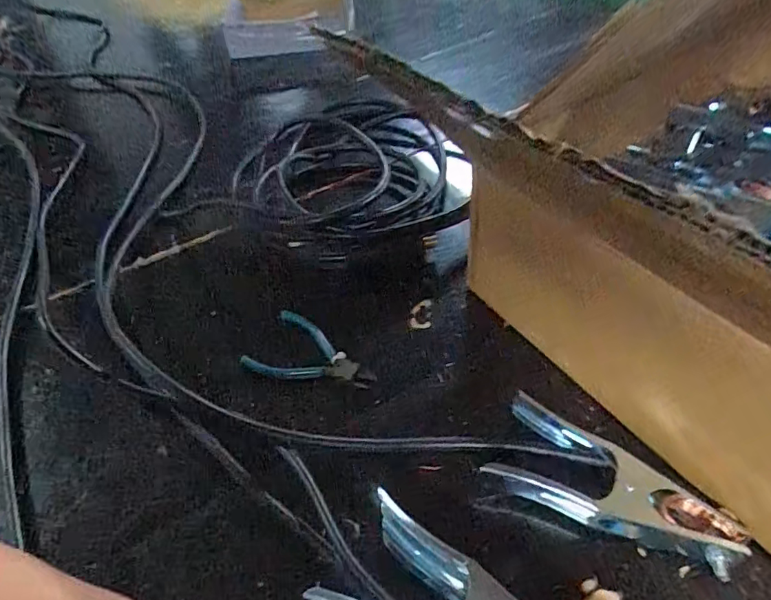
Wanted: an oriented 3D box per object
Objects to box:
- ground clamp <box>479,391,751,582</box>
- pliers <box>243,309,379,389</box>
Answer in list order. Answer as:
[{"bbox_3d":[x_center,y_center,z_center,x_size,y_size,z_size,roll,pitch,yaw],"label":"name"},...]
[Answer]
[{"bbox_3d":[0.150,0.131,0.342,0.163,0.035,0.080,25,55,26],"label":"ground clamp"},{"bbox_3d":[-0.064,0.051,0.454,0.118,0.007,0.073,18,52,22],"label":"pliers"}]

